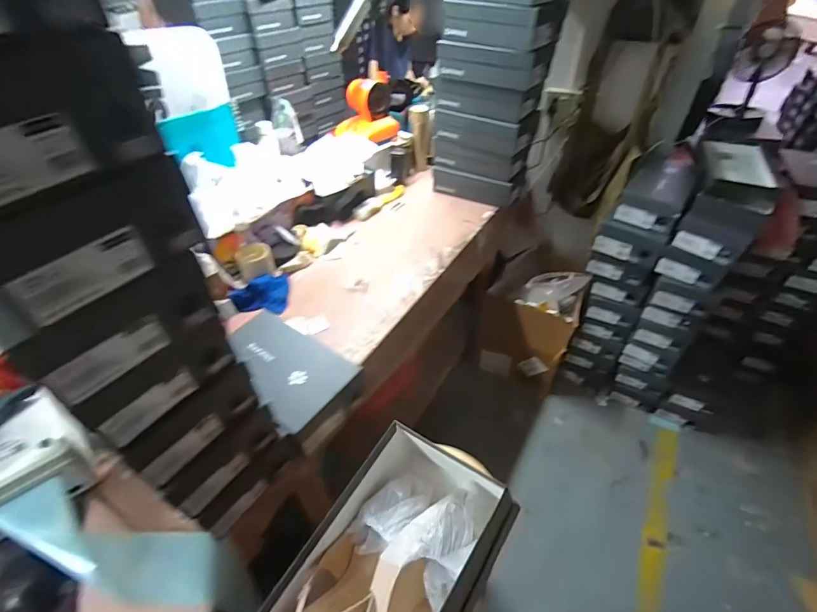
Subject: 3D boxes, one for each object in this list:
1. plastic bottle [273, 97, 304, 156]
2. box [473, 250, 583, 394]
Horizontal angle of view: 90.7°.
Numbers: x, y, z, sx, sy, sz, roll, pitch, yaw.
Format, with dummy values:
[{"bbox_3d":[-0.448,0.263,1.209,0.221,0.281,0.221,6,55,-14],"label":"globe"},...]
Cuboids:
[{"bbox_3d":[-0.454,-0.677,1.506,0.095,0.222,0.079,-14,1,-14],"label":"plastic bottle"},{"bbox_3d":[0.477,0.062,1.652,0.346,0.402,0.358,16,46,17],"label":"box"}]

